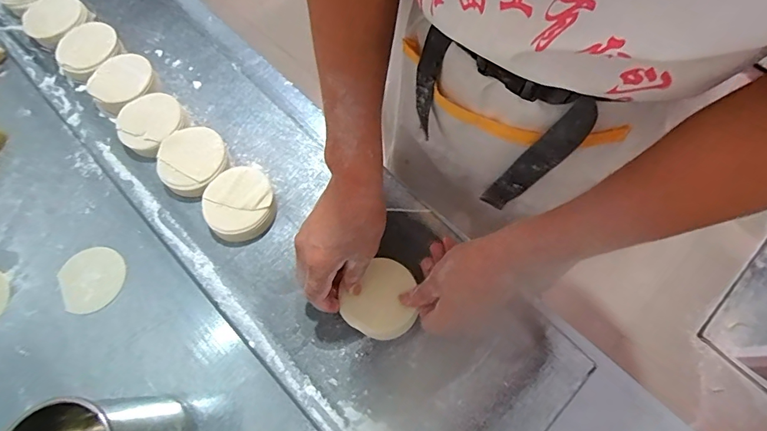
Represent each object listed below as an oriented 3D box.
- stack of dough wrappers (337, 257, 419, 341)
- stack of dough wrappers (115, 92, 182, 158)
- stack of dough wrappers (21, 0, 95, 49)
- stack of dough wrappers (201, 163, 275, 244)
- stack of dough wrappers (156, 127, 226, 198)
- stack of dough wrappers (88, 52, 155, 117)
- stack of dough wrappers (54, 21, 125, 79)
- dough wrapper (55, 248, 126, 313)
[{"bbox_3d":[-0.005,0.098,0.492,0.086,0.014,0.087,-18,71,-4],"label":"stack of dough wrappers"},{"bbox_3d":[-0.313,-0.125,0.579,0.085,0.034,0.089,28,74,11],"label":"stack of dough wrappers"},{"bbox_3d":[-0.499,-0.302,0.648,0.085,0.026,0.097,22,73,9],"label":"stack of dough wrappers"},{"bbox_3d":[-0.180,-0.016,0.530,0.083,0.022,0.092,-25,72,-7],"label":"stack of dough wrappers"},{"bbox_3d":[-0.250,-0.071,0.560,0.085,0.034,0.094,-37,74,-10],"label":"stack of dough wrappers"},{"bbox_3d":[-0.367,-0.186,0.601,0.084,0.027,0.091,33,75,12],"label":"stack of dough wrappers"},{"bbox_3d":[-0.434,-0.244,0.627,0.094,0.029,0.091,36,76,13],"label":"stack of dough wrappers"},{"bbox_3d":[-0.361,0.077,0.527,0.076,0.004,0.077,-1,71,2],"label":"dough wrapper"}]

